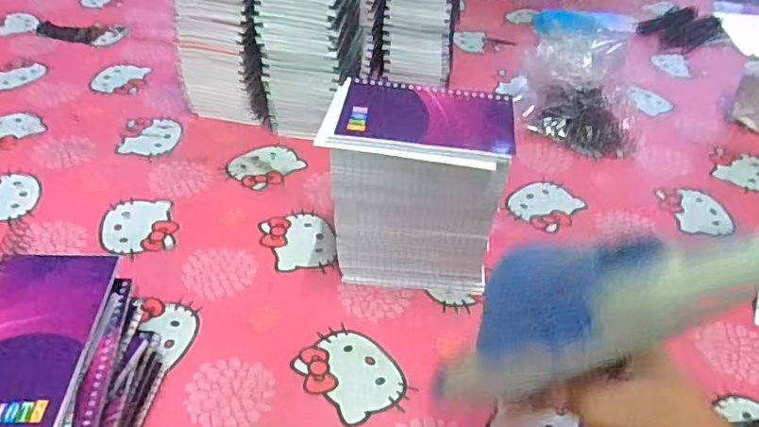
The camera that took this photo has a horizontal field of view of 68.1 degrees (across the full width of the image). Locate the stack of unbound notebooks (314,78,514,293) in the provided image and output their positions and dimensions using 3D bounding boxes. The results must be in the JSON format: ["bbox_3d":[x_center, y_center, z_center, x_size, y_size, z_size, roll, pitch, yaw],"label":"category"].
[{"bbox_3d":[0.028,-0.009,0.480,0.140,0.175,0.083,9,42,7],"label":"stack of unbound notebooks"}]

